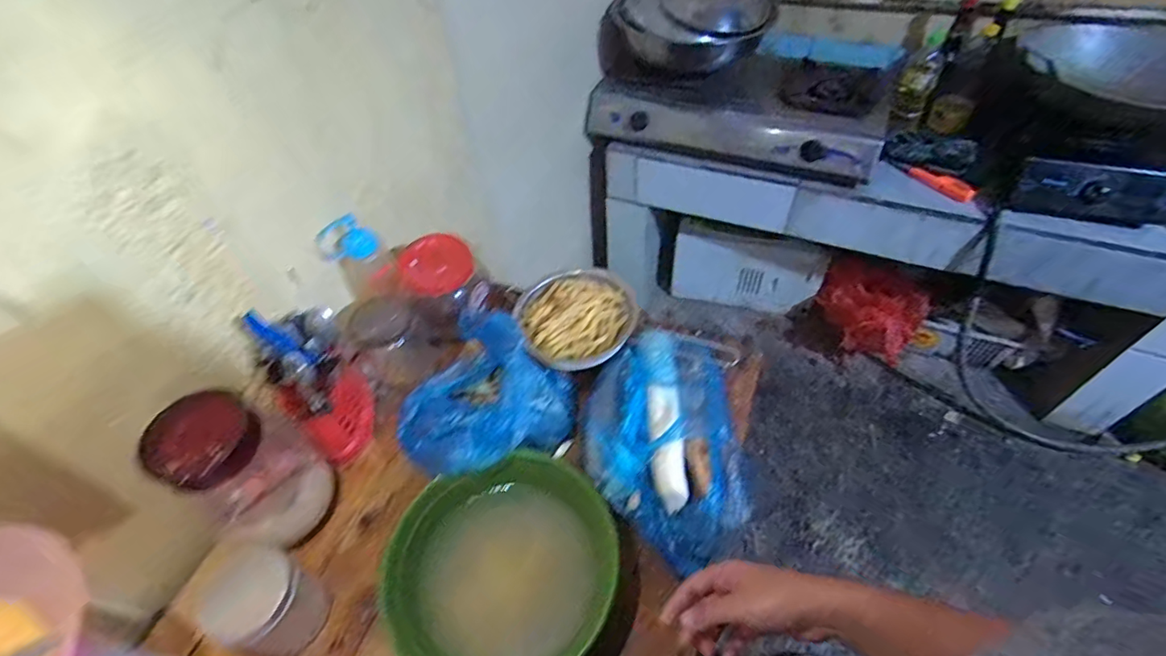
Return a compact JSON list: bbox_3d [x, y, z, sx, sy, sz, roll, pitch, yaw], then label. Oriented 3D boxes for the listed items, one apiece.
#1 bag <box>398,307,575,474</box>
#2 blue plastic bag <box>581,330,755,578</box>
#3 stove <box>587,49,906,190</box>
[{"bbox_3d":[-0.147,0.078,0.696,0.196,0.101,0.216,-28,55,-18],"label":"bag"},{"bbox_3d":[0.108,0.135,0.675,0.204,0.080,0.242,-35,57,-22],"label":"blue plastic bag"},{"bbox_3d":[0.408,-0.596,1.445,0.729,0.179,0.341,17,54,17],"label":"stove"}]

